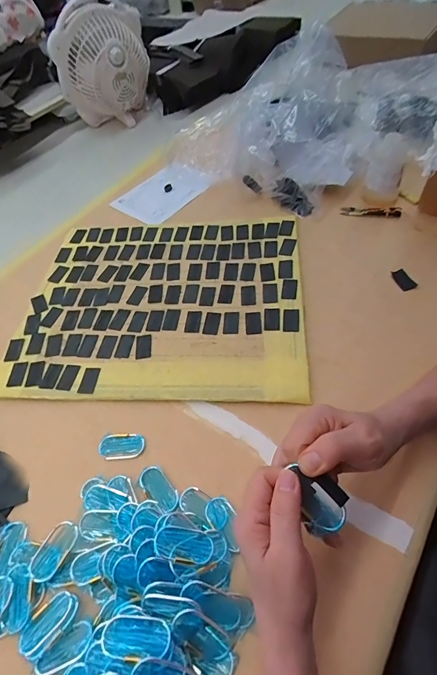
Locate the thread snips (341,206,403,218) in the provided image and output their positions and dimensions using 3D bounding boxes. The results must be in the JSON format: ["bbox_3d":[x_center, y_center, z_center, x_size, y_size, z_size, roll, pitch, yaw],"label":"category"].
[{"bbox_3d":[0.281,-0.233,0.663,0.103,0.014,0.024,12,56,16],"label":"thread snips"}]

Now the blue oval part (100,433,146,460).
[{"bbox_3d":[-0.124,0.138,0.459,0.056,0.004,0.033,-6,53,4],"label":"blue oval part"}]

